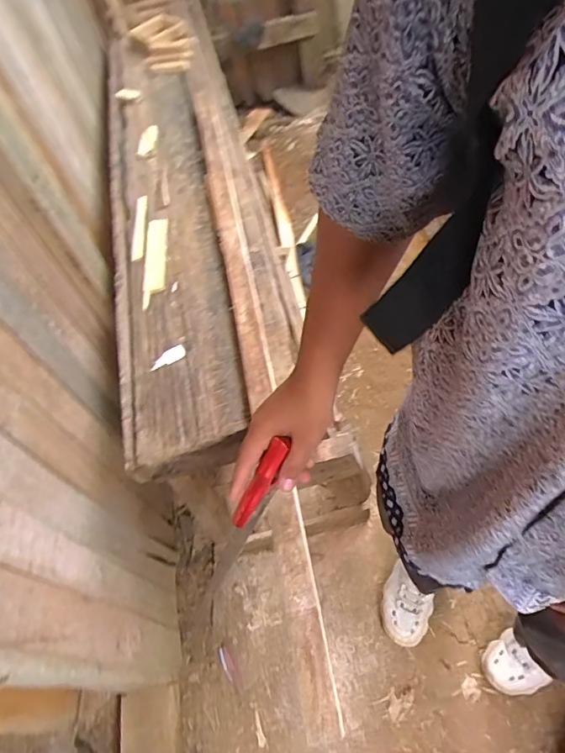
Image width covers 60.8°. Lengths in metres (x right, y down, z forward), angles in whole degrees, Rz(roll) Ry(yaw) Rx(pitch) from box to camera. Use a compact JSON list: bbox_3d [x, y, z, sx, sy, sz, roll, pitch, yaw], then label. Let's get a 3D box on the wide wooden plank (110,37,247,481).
[{"bbox_3d":[-0.301,-0.475,1.181,0.220,0.039,1.511,-15,56,1],"label":"wide wooden plank"}]

